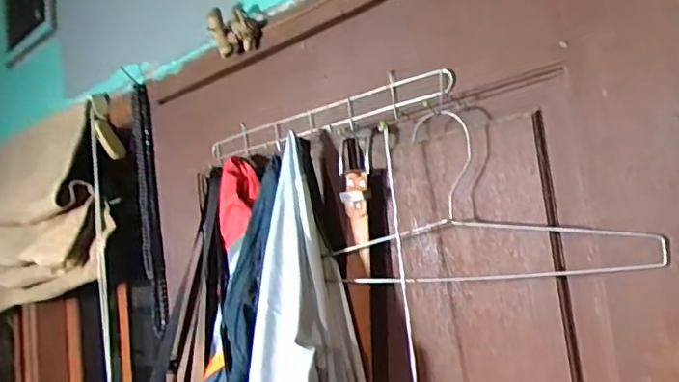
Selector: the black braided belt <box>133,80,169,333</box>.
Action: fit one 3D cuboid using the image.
[{"bbox_3d":[-0.345,0.027,1.010,0.034,0.437,0.034,-5,-7,-19],"label":"black braided belt"}]

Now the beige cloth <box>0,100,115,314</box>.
[{"bbox_3d":[-0.826,0.088,1.360,0.179,0.395,0.945,0,-9,-45],"label":"beige cloth"}]

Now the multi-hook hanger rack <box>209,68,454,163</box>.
[{"bbox_3d":[-0.041,-0.093,0.747,0.417,0.047,0.052,-12,-8,39],"label":"multi-hook hanger rack"}]

